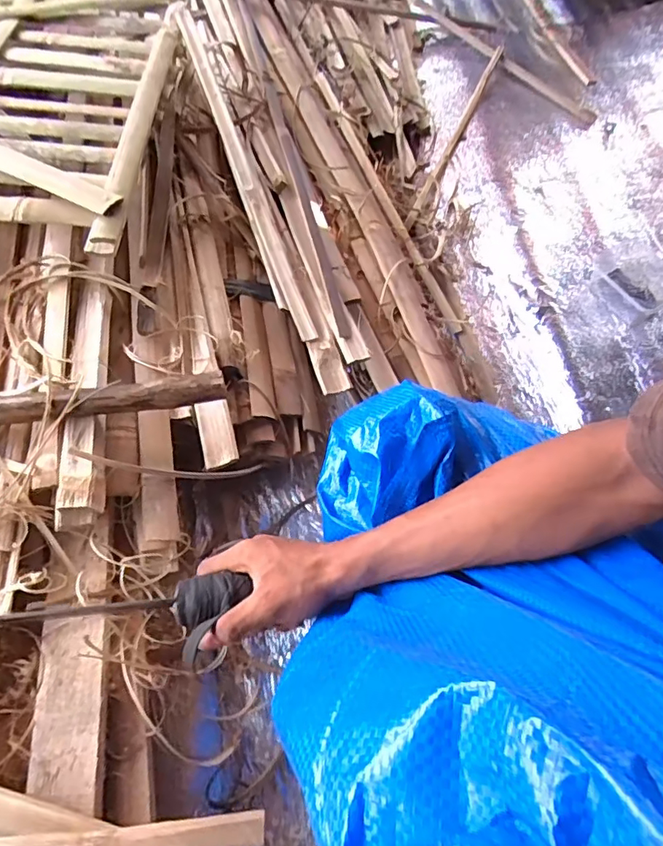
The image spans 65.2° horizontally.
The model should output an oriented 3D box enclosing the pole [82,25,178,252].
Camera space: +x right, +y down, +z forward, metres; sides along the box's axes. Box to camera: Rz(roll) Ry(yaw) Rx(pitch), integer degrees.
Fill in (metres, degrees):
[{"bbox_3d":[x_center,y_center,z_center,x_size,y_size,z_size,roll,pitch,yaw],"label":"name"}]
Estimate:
[{"bbox_3d":[-0.226,-0.349,0.609,0.032,0.030,0.381,2,62,2],"label":"pole"}]

